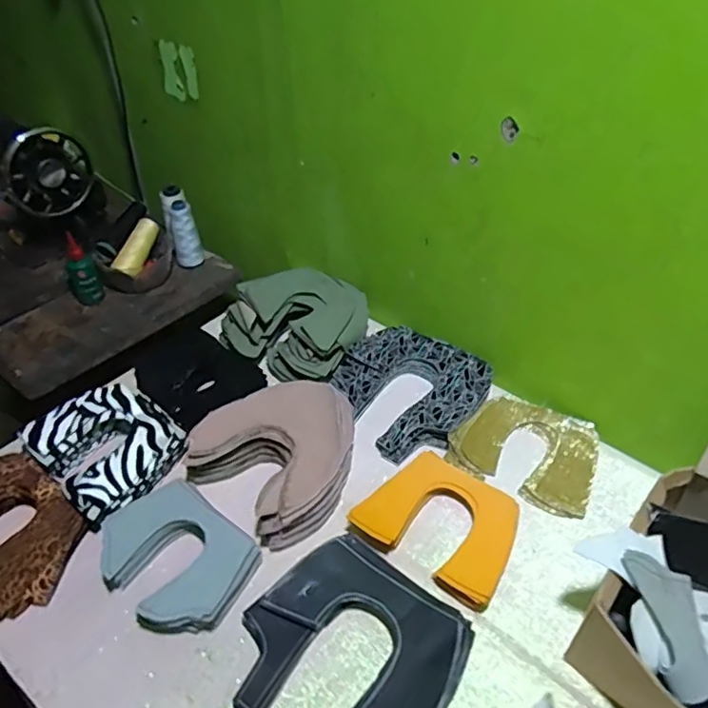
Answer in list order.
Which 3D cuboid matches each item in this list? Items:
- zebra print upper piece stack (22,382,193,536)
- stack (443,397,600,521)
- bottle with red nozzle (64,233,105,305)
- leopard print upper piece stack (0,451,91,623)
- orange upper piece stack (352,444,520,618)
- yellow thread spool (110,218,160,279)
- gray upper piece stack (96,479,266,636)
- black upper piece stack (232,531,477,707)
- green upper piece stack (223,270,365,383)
[{"bbox_3d":[-0.288,0.111,0.711,0.161,0.057,0.146,31,51,30],"label":"zebra print upper piece stack"},{"bbox_3d":[0.206,0.110,0.711,0.159,0.028,0.128,20,46,21],"label":"stack"},{"bbox_3d":[-0.427,-0.126,0.931,0.043,0.118,0.031,-29,49,-22],"label":"bottle with red nozzle"},{"bbox_3d":[-0.377,0.188,0.641,0.190,0.041,0.135,27,49,27],"label":"leopard print upper piece stack"},{"bbox_3d":[0.095,0.180,0.641,0.157,0.030,0.118,27,49,27],"label":"orange upper piece stack"},{"bbox_3d":[-0.355,-0.172,0.976,0.032,0.036,0.119,8,58,14],"label":"yellow thread spool"},{"bbox_3d":[-0.185,0.207,0.612,0.163,0.045,0.121,28,50,28],"label":"gray upper piece stack"},{"bbox_3d":[-0.005,0.272,0.542,0.185,0.031,0.183,30,50,29],"label":"black upper piece stack"},{"bbox_3d":[-0.076,-0.056,0.847,0.179,0.068,0.172,23,47,24],"label":"green upper piece stack"}]

